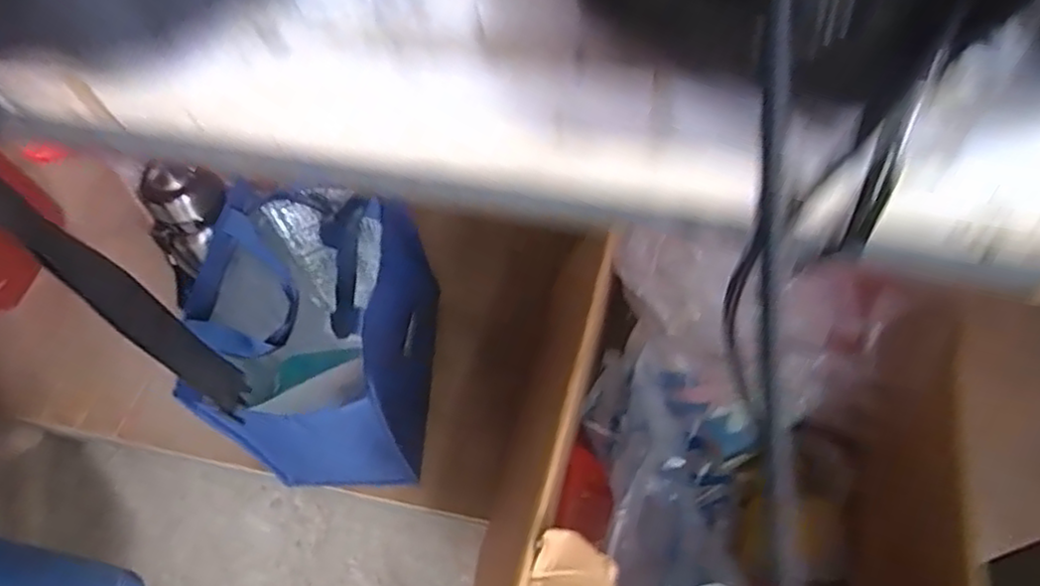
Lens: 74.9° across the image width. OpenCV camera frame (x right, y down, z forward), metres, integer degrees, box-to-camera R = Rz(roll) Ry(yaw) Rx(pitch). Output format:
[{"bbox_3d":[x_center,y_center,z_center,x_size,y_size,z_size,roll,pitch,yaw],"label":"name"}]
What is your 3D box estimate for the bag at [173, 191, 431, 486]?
[{"bbox_3d":[-0.201,0.055,0.725,0.176,0.297,0.264,-2,57,2],"label":"bag"}]

